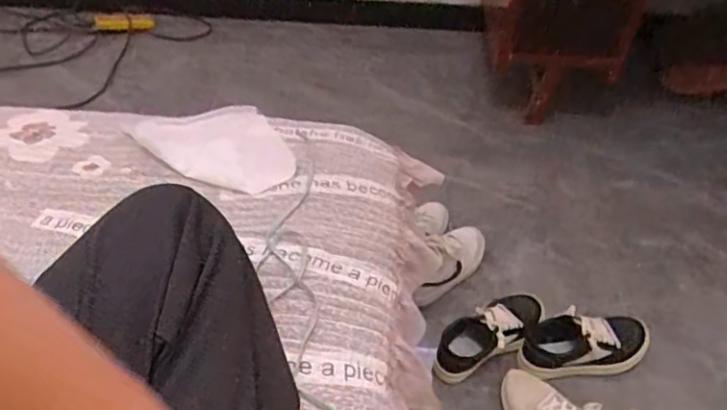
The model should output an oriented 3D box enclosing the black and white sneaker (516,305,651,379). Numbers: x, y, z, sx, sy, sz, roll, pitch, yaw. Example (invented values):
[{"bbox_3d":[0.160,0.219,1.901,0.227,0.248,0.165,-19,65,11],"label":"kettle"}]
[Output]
[{"bbox_3d":[0.408,0.246,1.056,0.249,0.095,0.099,-9,43,-10],"label":"black and white sneaker"}]

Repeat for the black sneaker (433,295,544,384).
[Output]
[{"bbox_3d":[0.236,0.232,1.076,0.257,0.095,0.100,-23,47,-24],"label":"black sneaker"}]

